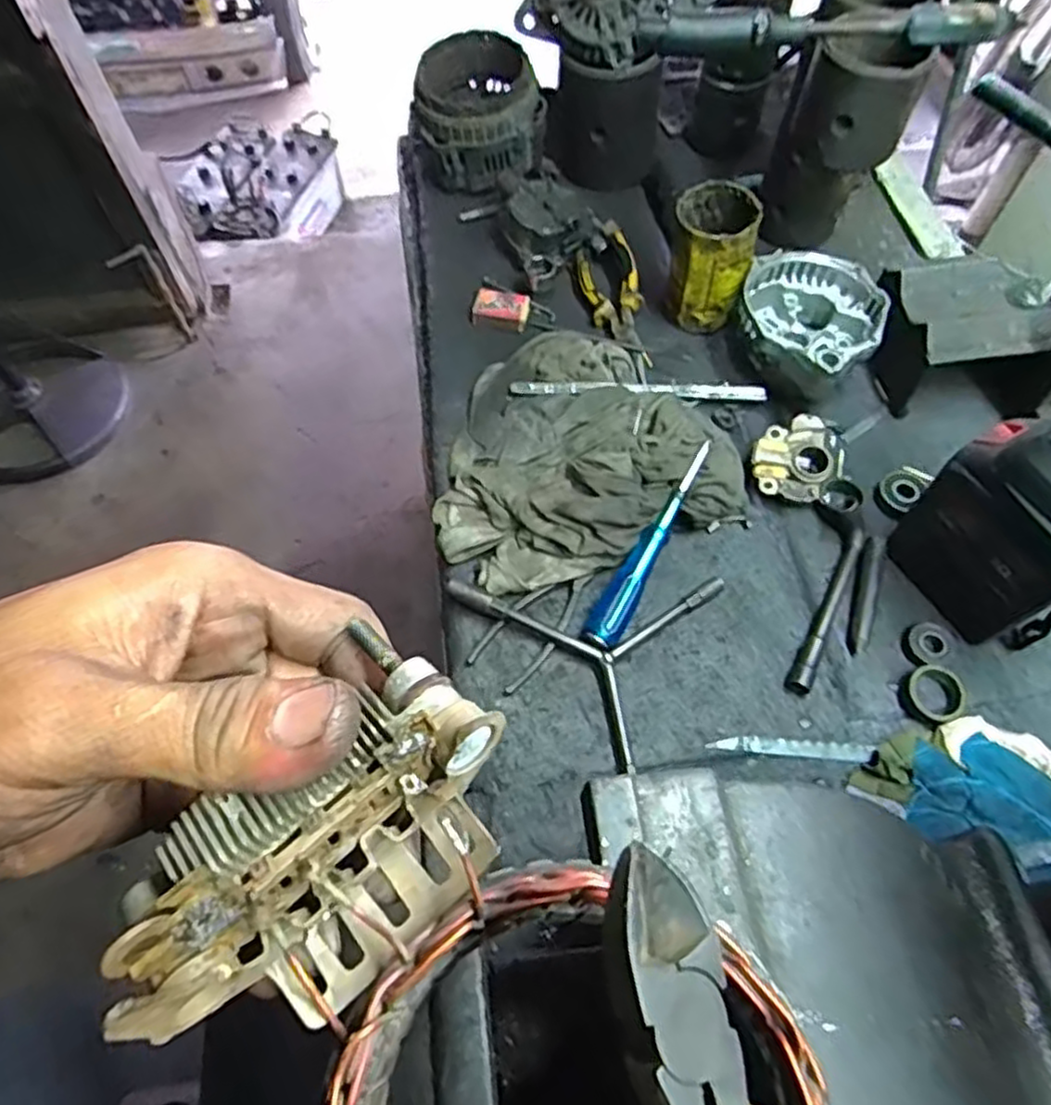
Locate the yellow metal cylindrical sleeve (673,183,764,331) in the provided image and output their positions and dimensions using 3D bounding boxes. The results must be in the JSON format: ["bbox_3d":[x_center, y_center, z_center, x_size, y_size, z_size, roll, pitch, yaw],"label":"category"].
[{"bbox_3d":[0.174,-0.278,0.692,0.070,0.114,0.079,9,61,5],"label":"yellow metal cylindrical sleeve"}]

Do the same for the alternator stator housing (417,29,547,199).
[{"bbox_3d":[-0.050,-0.487,0.823,0.135,0.120,0.125,-4,61,-3],"label":"alternator stator housing"}]

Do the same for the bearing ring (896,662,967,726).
[{"bbox_3d":[0.296,0.104,0.526,0.040,0.020,0.041,0,61,0],"label":"bearing ring"}]

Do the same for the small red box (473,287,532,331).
[{"bbox_3d":[-0.024,-0.249,0.742,0.053,0.018,0.037,11,61,5],"label":"small red box"}]

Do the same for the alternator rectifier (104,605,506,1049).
[{"bbox_3d":[-0.046,0.071,0.170,0.088,0.056,0.040,-27,46,-30],"label":"alternator rectifier"}]

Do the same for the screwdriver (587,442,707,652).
[{"bbox_3d":[0.097,-0.009,0.577,0.026,0.028,0.190,25,64,13],"label":"screwdriver"}]

